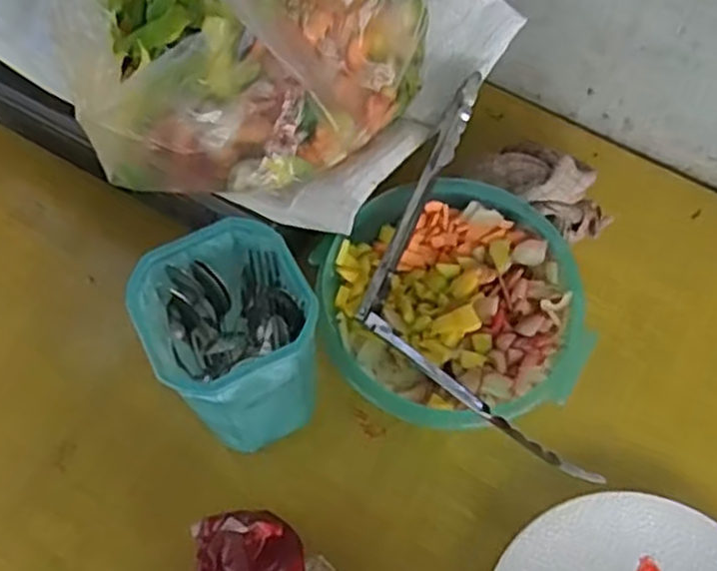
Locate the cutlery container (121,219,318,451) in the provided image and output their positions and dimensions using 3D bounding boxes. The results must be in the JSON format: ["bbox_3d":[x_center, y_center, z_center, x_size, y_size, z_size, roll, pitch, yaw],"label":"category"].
[{"bbox_3d":[-0.079,0.045,0.509,0.097,0.162,0.096,-1,64,1],"label":"cutlery container"}]

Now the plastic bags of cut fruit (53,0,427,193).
[{"bbox_3d":[-0.065,-0.190,0.479,0.209,0.188,0.190,-1,64,1],"label":"plastic bags of cut fruit"}]

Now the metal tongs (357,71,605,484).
[{"bbox_3d":[0.059,-0.004,0.532,0.115,0.072,0.313,-7,64,-2],"label":"metal tongs"}]

